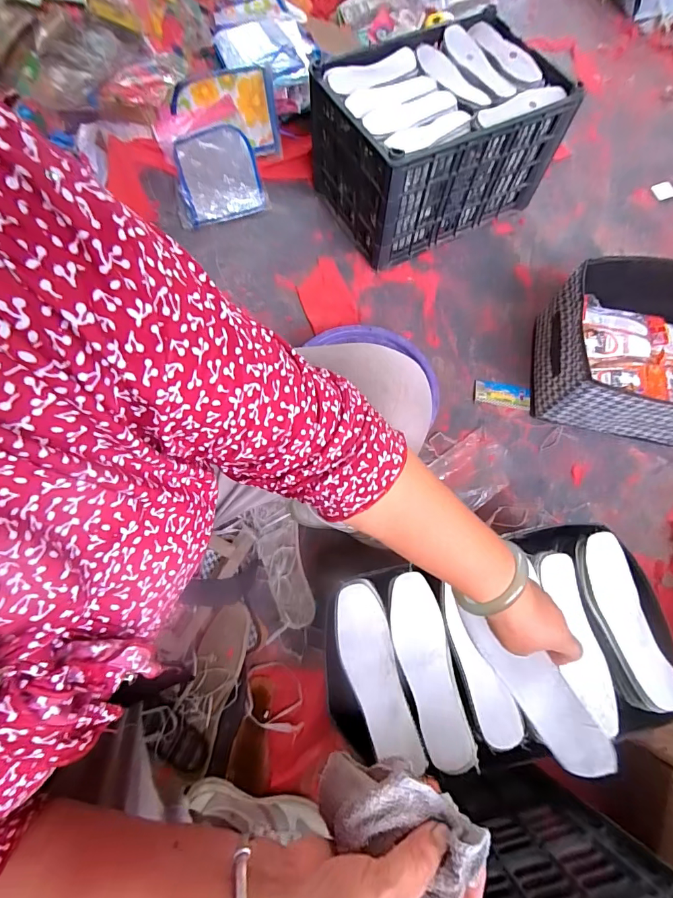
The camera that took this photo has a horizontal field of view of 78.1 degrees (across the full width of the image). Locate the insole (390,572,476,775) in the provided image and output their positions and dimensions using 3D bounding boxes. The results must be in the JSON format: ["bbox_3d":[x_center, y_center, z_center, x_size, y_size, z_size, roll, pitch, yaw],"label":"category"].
[{"bbox_3d":[0.119,0.288,0.551,0.069,0.023,0.229,-9,70,-3],"label":"insole"}]

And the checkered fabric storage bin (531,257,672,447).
[{"bbox_3d":[0.663,-0.182,0.856,0.439,0.194,0.316,10,70,2],"label":"checkered fabric storage bin"}]

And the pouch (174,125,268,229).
[{"bbox_3d":[-0.328,-0.757,1.155,0.243,0.045,0.294,-8,81,7],"label":"pouch"}]

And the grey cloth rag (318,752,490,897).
[{"bbox_3d":[0.038,0.228,0.257,0.104,0.029,0.057,10,70,20],"label":"grey cloth rag"}]

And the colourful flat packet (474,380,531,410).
[{"bbox_3d":[0.367,-0.120,0.918,0.120,0.011,0.059,10,70,2],"label":"colourful flat packet"}]

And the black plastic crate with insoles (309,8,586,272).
[{"bbox_3d":[0.233,-0.738,1.002,0.484,0.268,0.370,-24,72,-10],"label":"black plastic crate with insoles"}]

